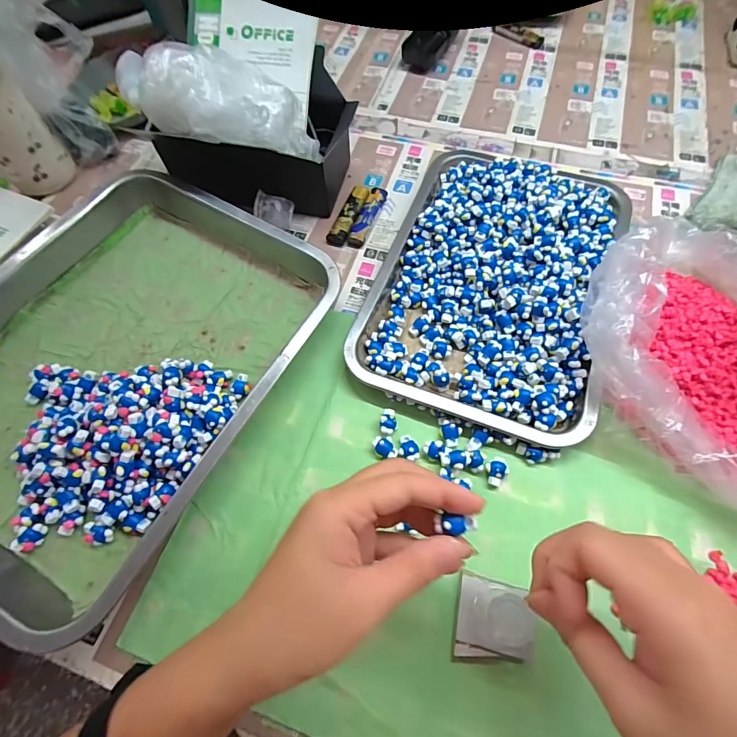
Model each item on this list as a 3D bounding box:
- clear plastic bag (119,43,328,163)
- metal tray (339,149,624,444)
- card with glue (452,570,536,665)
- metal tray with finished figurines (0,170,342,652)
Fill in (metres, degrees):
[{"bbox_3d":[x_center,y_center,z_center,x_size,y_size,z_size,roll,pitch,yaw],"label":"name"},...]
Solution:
[{"bbox_3d":[-0.128,-0.244,0.375,0.172,0.060,0.071,11,63,-14],"label":"clear plastic bag"},{"bbox_3d":[0.121,-0.095,0.379,0.207,0.041,0.300,19,66,12],"label":"metal tray"},{"bbox_3d":[0.084,0.167,0.264,0.050,0.015,0.049,10,64,7],"label":"card with glue"},{"bbox_3d":[-0.222,-0.002,0.342,0.281,0.050,0.362,27,67,15],"label":"metal tray with finished figurines"}]

